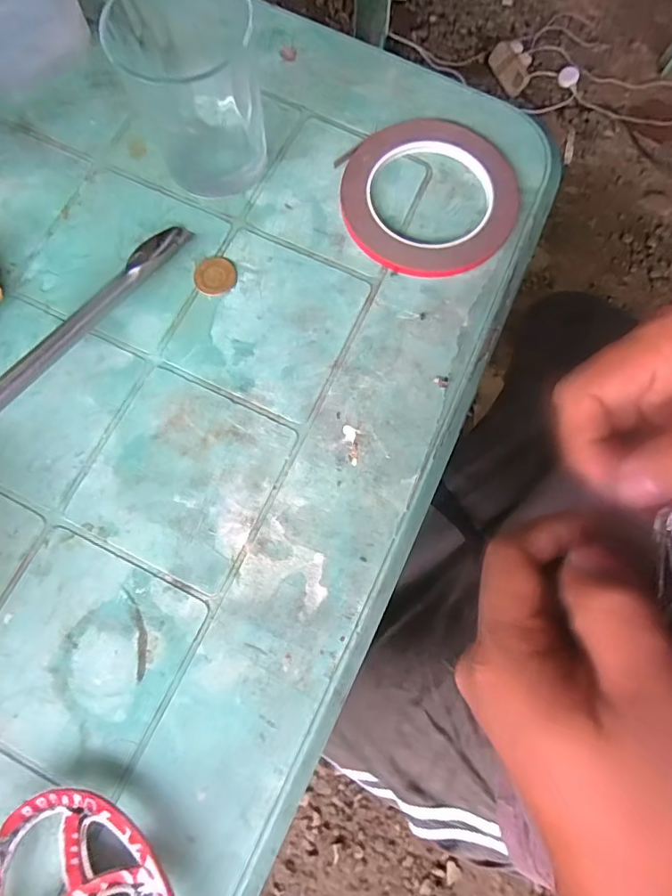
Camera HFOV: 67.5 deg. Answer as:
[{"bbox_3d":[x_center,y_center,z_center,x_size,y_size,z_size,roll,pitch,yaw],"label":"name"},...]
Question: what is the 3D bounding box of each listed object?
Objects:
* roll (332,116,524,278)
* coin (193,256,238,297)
[{"bbox_3d":[0.062,-0.165,0.328,0.117,0.009,0.111,0,76,0],"label":"roll"},{"bbox_3d":[-0.076,-0.109,0.317,0.026,0.004,0.027,0,76,0],"label":"coin"}]

